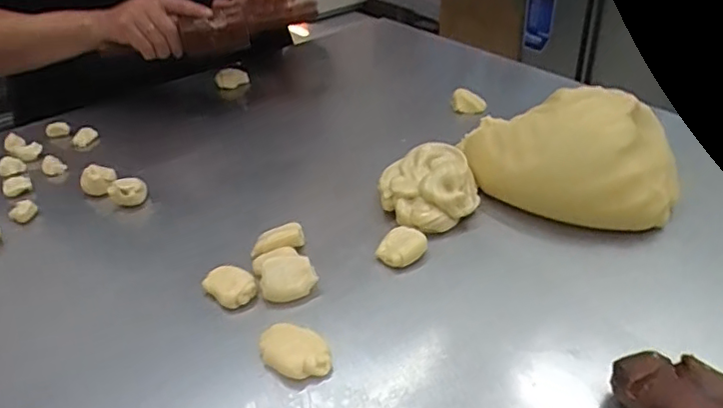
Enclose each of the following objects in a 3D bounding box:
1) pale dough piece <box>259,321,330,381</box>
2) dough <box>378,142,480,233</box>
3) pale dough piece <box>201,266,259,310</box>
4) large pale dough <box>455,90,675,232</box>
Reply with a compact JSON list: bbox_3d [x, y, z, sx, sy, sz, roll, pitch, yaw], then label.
[{"bbox_3d":[-0.049,0.110,0.424,0.054,0.013,0.039,11,37,20],"label":"pale dough piece"},{"bbox_3d":[0.067,-0.018,0.573,0.097,0.043,0.101,0,35,5],"label":"dough"},{"bbox_3d":[-0.113,0.069,0.488,0.034,0.015,0.044,-30,42,-32],"label":"pale dough piece"},{"bbox_3d":[0.204,-0.046,0.567,0.197,0.086,0.137,1,35,7],"label":"large pale dough"}]

